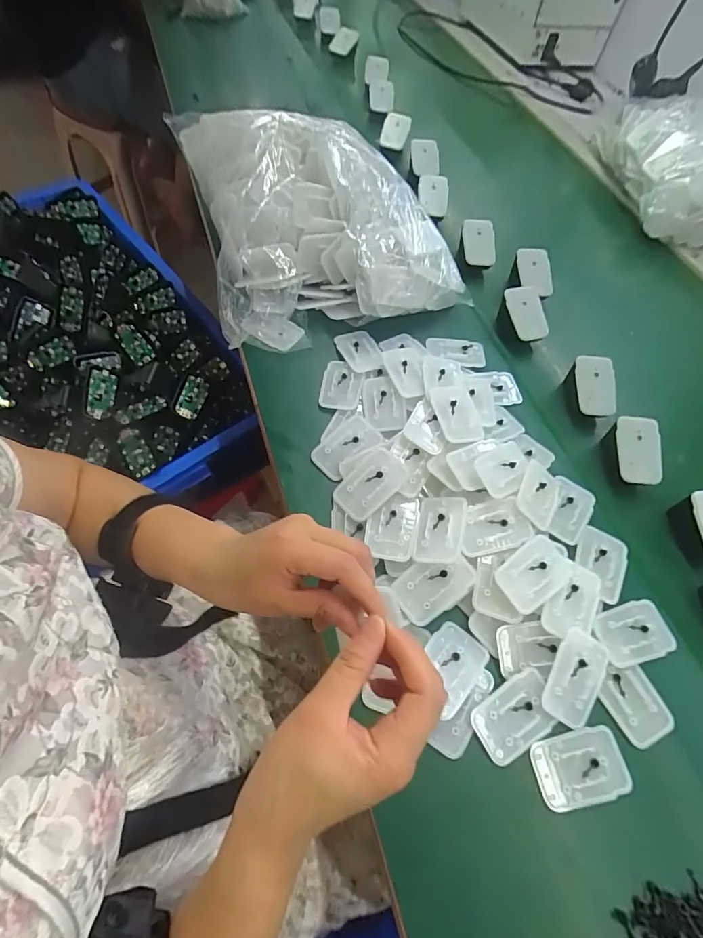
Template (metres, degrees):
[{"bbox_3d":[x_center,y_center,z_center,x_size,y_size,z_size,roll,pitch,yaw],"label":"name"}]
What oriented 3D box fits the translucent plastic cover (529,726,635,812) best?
[{"bbox_3d":[0.173,0.226,0.332,0.070,0.004,0.045,-8,61,-11],"label":"translucent plastic cover"}]

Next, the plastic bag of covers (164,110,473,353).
[{"bbox_3d":[-0.031,-0.305,0.542,0.303,0.148,0.272,-12,64,-7],"label":"plastic bag of covers"}]

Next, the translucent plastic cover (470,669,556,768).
[{"bbox_3d":[0.128,0.193,0.343,0.069,0.008,0.043,-28,67,-20],"label":"translucent plastic cover"}]

